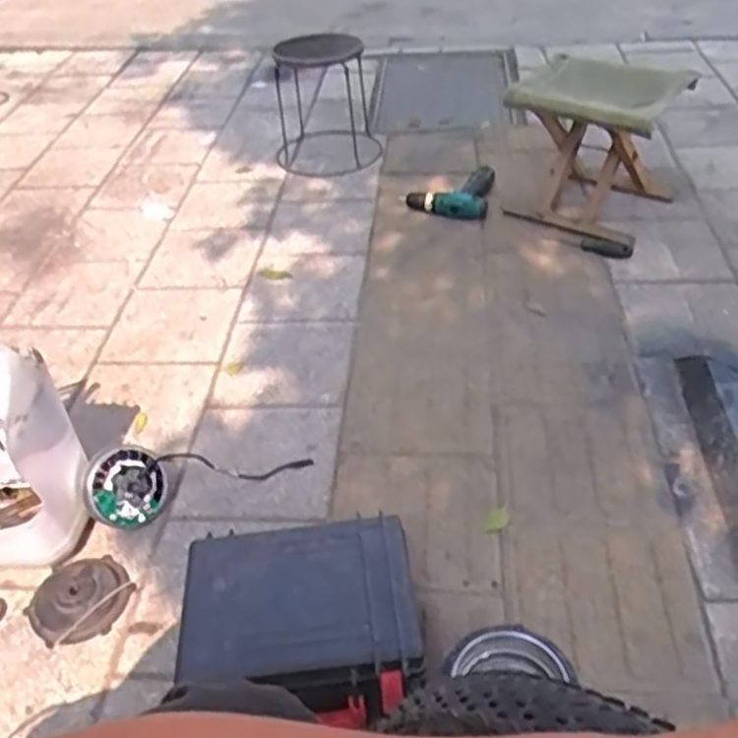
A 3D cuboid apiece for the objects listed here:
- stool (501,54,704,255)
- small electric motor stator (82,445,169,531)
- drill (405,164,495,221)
[{"bbox_3d":[0.496,-0.493,1.676,0.331,0.283,0.377,16,45,25],"label":"stool"},{"bbox_3d":[-0.352,0.170,1.132,0.122,0.119,0.036,-11,4,-35],"label":"small electric motor stator"},{"bbox_3d":[0.190,-0.418,1.804,0.190,0.063,0.183,5,41,14],"label":"drill"}]

